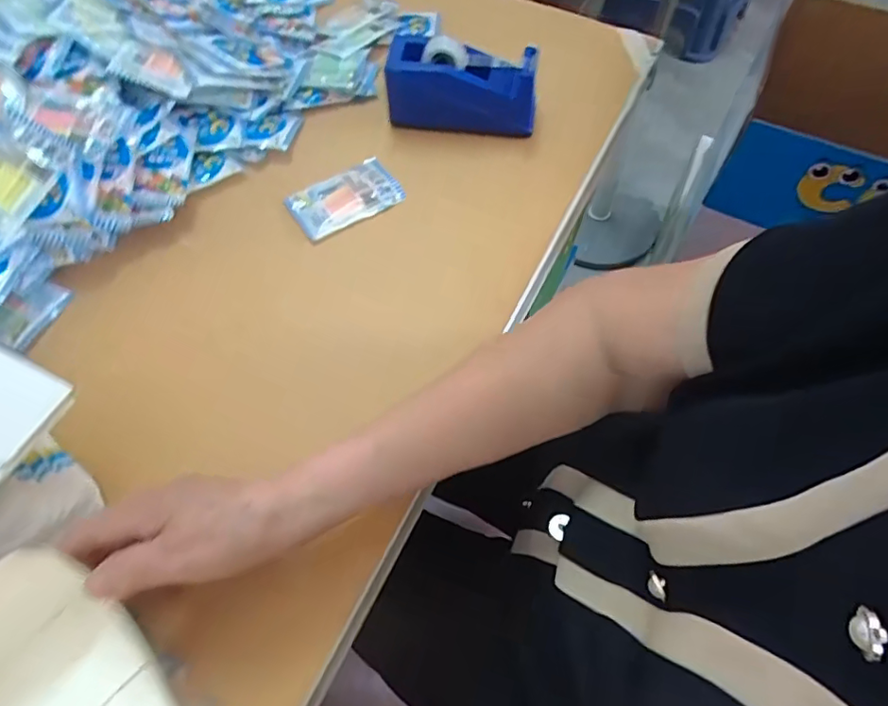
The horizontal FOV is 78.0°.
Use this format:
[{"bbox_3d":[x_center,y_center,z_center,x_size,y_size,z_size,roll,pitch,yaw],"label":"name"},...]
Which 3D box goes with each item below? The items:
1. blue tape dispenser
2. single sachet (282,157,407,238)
[{"bbox_3d":[0.018,-0.268,0.546,0.147,0.065,0.055,6,62,4],"label":"blue tape dispenser"},{"bbox_3d":[-0.097,-0.152,0.530,0.102,0.007,0.070,-31,66,-15],"label":"single sachet"}]

